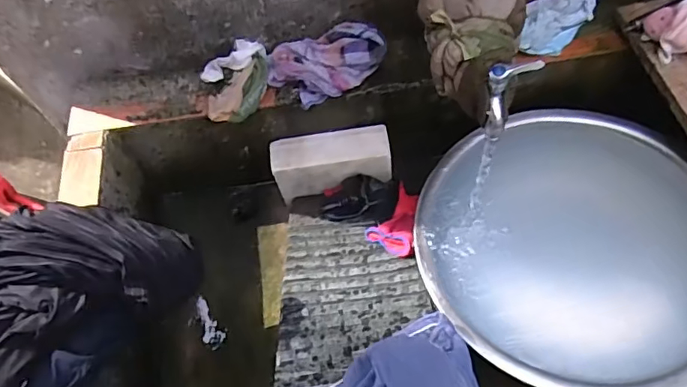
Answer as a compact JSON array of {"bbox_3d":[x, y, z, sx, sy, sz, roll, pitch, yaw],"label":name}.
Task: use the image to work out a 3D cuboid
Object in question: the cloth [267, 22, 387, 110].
[{"bbox_3d":[-0.028,-0.200,0.810,0.173,0.088,0.086,-2,60,3],"label":"cloth"}]

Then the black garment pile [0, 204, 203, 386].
[{"bbox_3d":[-0.343,0.125,0.603,0.217,0.124,0.299,33,67,21],"label":"black garment pile"}]

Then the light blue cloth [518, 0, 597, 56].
[{"bbox_3d":[0.327,-0.261,0.817,0.137,0.024,0.083,-22,106,-11],"label":"light blue cloth"}]

